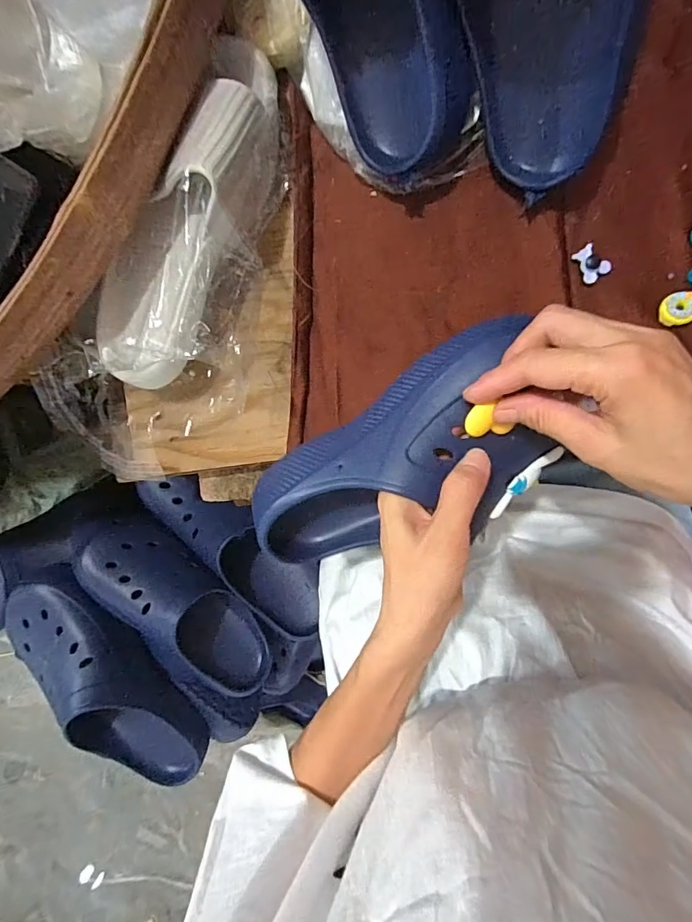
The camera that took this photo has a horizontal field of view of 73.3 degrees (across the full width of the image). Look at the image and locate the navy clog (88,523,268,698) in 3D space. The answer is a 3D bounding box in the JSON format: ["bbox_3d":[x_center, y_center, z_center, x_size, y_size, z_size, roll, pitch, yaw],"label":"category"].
[{"bbox_3d":[-0.198,0.184,0.539,0.125,0.089,0.247,-35,111,6],"label":"navy clog"}]

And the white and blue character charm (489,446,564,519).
[{"bbox_3d":[0.117,0.013,0.306,0.013,0.010,0.062,45,101,3],"label":"white and blue character charm"}]

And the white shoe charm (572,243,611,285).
[{"bbox_3d":[0.183,-0.147,0.346,0.019,0.008,0.026,-26,91,11],"label":"white shoe charm"}]

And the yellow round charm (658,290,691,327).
[{"bbox_3d":[0.242,-0.111,0.338,0.025,0.009,0.023,1,96,10],"label":"yellow round charm"}]

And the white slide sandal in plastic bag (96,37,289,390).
[{"bbox_3d":[-0.108,-0.176,0.353,0.084,0.094,0.256,31,96,7],"label":"white slide sandal in plastic bag"}]

